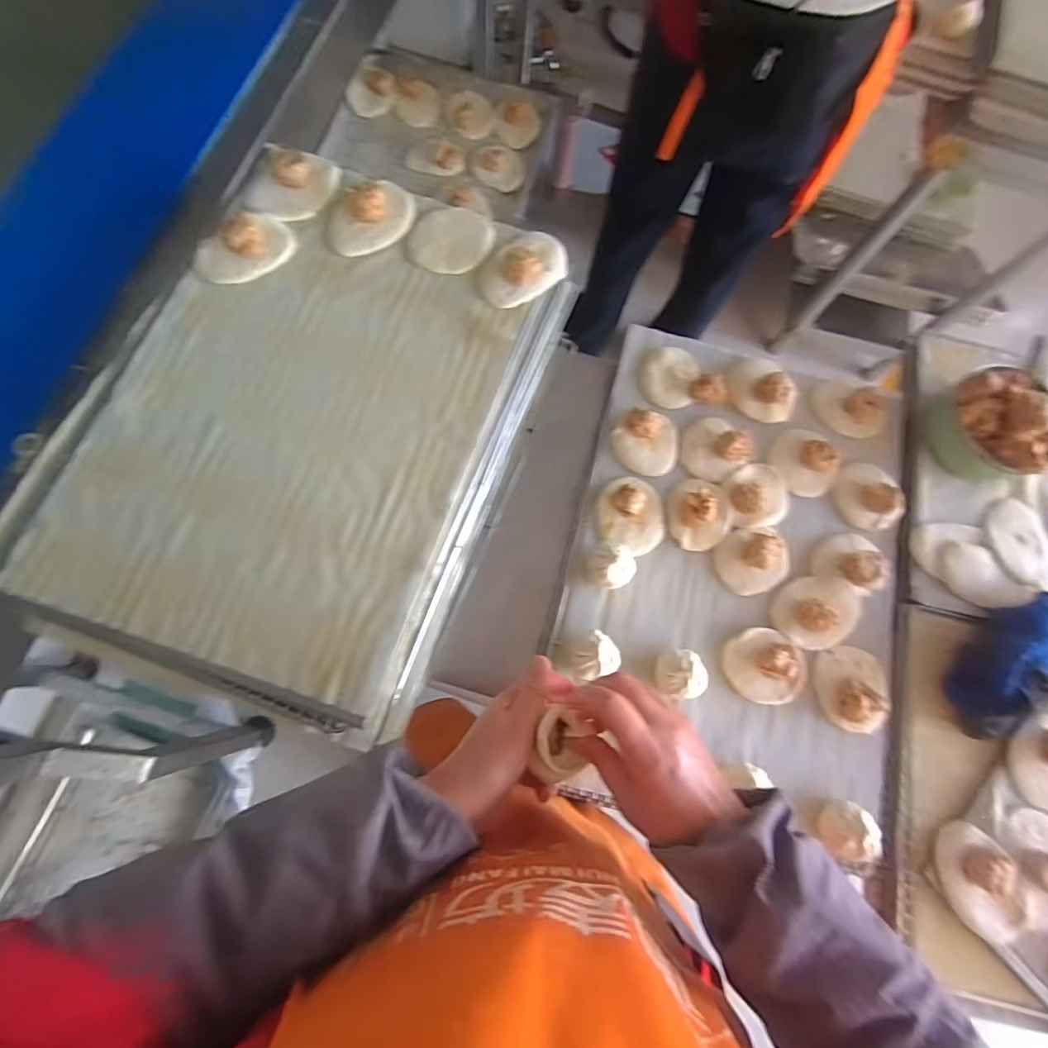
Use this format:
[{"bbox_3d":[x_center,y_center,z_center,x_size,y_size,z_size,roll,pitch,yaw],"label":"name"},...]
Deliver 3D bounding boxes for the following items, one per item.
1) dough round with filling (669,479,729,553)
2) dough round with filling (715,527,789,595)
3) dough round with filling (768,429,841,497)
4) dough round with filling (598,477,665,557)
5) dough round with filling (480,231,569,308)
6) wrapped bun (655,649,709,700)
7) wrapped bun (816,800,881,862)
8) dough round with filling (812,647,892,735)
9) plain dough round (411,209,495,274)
[{"bbox_3d":[0.219,-0.017,0.637,0.074,0.033,0.091,0,75,-5],"label":"dough round with filling"},{"bbox_3d":[0.280,0.042,0.635,0.083,0.030,0.077,1,75,-4],"label":"dough round with filling"},{"bbox_3d":[0.364,-0.082,0.674,0.074,0.030,0.091,-33,80,-12],"label":"dough round with filling"},{"bbox_3d":[0.134,-0.014,0.634,0.083,0.036,0.099,-3,75,-5],"label":"dough round with filling"},{"bbox_3d":[-0.001,-0.317,0.631,0.123,0.038,0.080,-38,82,-13],"label":"dough round with filling"},{"bbox_3d":[0.176,0.168,0.584,0.055,0.050,0.053,1,75,-4],"label":"wrapped bun"},{"bbox_3d":[0.344,0.323,0.552,0.050,0.049,0.051,1,75,-4],"label":"wrapped bun"},{"bbox_3d":[0.383,0.189,0.601,0.078,0.032,0.092,14,74,-1],"label":"dough round with filling"},{"bbox_3d":[-0.089,-0.351,0.643,0.086,0.011,0.097,29,74,4],"label":"plain dough round"}]

